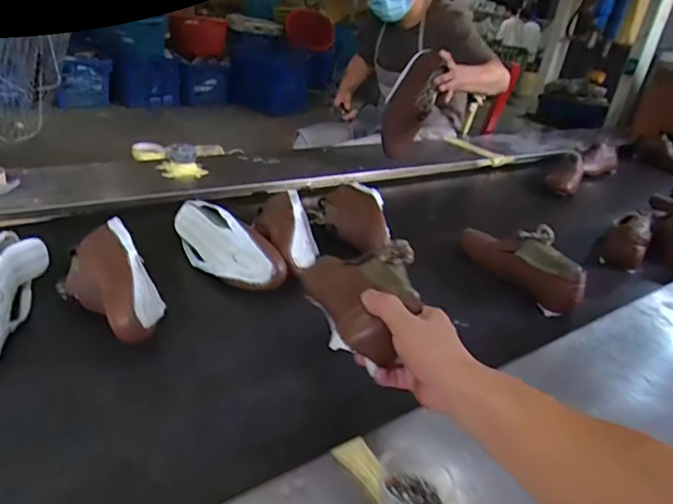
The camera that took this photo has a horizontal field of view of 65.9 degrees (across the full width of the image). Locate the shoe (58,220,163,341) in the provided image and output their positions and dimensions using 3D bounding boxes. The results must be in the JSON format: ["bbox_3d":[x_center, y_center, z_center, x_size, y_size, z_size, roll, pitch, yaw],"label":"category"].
[{"bbox_3d":[-0.302,0.044,0.700,0.125,0.092,0.234,-5,28,-26],"label":"shoe"}]

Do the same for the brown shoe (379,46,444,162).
[{"bbox_3d":[0.183,-0.362,1.328,0.092,0.303,0.094,9,45,-9],"label":"brown shoe"}]

